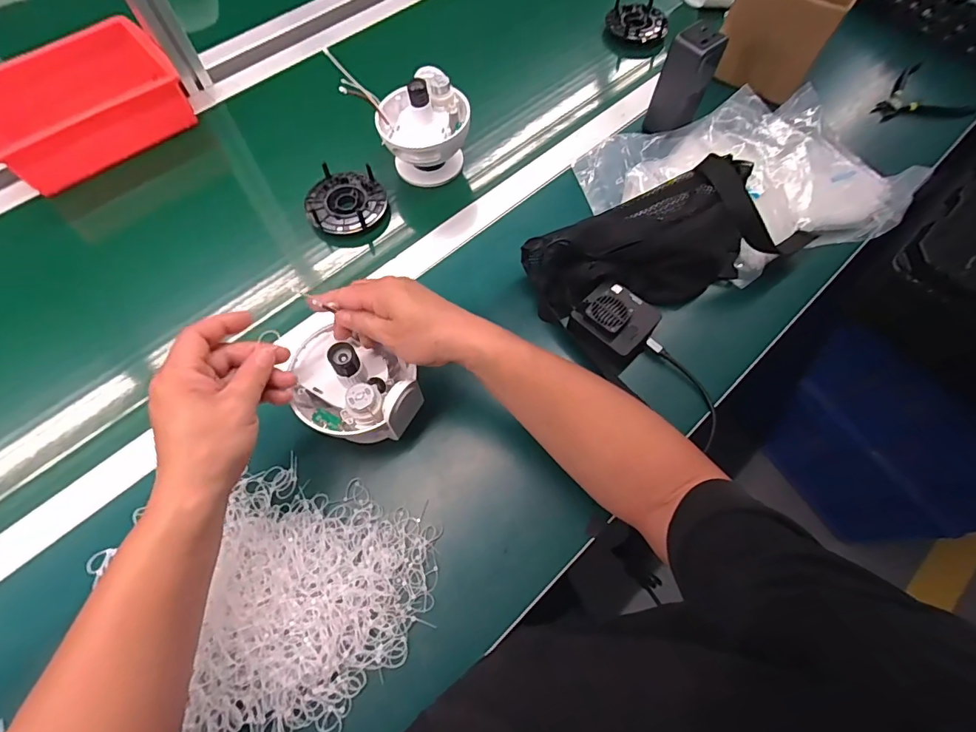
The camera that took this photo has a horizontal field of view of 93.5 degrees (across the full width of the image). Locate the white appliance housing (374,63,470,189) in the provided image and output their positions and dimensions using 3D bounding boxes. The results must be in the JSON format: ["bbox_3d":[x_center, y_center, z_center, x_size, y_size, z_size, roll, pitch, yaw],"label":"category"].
[{"bbox_3d":[-0.081,-0.305,0.597,0.115,0.106,0.104,-9,67,-4],"label":"white appliance housing"}]

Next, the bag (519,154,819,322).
[{"bbox_3d":[0.204,-0.145,0.532,0.316,0.102,0.118,-18,68,-8],"label":"bag"}]

